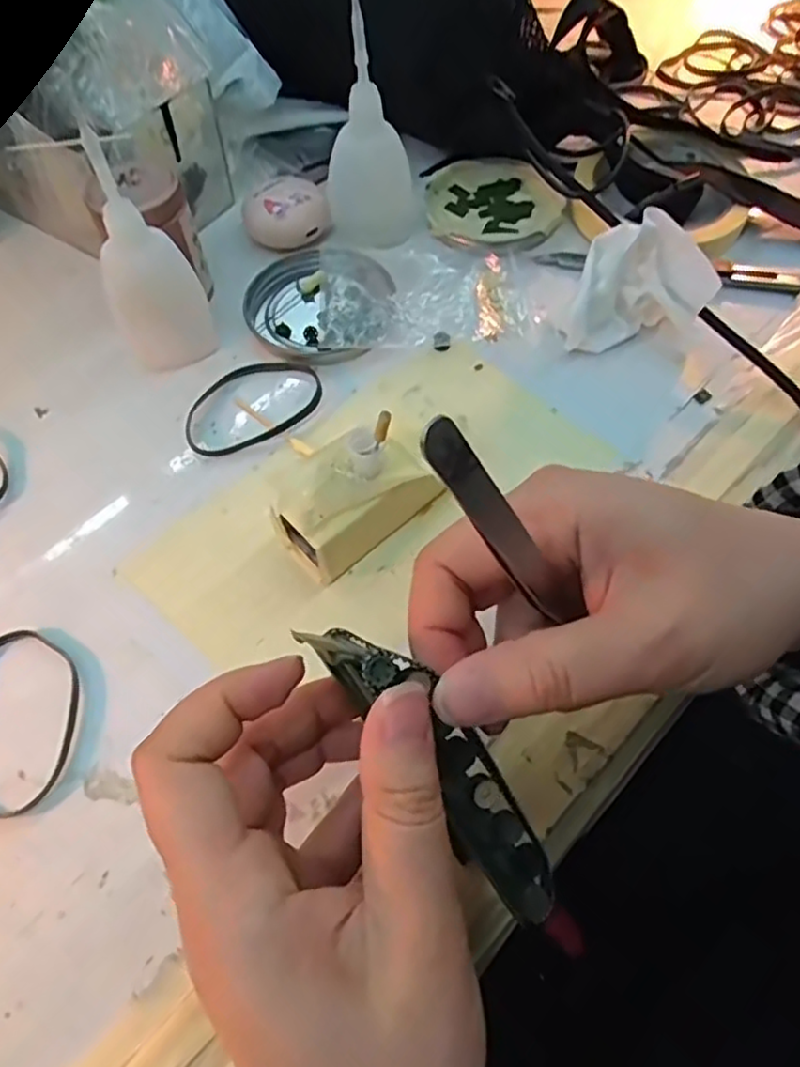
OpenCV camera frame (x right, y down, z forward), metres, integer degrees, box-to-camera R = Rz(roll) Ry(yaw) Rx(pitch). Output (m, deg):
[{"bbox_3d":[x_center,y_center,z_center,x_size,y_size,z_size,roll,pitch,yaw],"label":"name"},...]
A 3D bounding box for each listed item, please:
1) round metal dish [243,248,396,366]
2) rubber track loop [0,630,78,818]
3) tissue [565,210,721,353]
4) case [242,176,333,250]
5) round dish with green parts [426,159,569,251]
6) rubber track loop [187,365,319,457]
[{"bbox_3d":[-0.044,-0.122,0.356,0.074,0.012,0.077,-1,60,1],"label":"round metal dish"},{"bbox_3d":[-0.148,0.070,0.252,0.046,0.004,0.069,-11,61,-5],"label":"rubber track loop"},{"bbox_3d":[0.116,-0.123,0.329,0.066,0.045,0.043,-5,60,-1],"label":"tissue"},{"bbox_3d":[-0.064,-0.183,0.379,0.047,0.019,0.037,-12,61,-5],"label":"case"},{"bbox_3d":[0.056,-0.192,0.393,0.078,0.011,0.077,-1,60,1],"label":"round dish with green parts"},{"bbox_3d":[-0.072,-0.063,0.327,0.070,0.004,0.048,-19,62,-9],"label":"rubber track loop"}]

